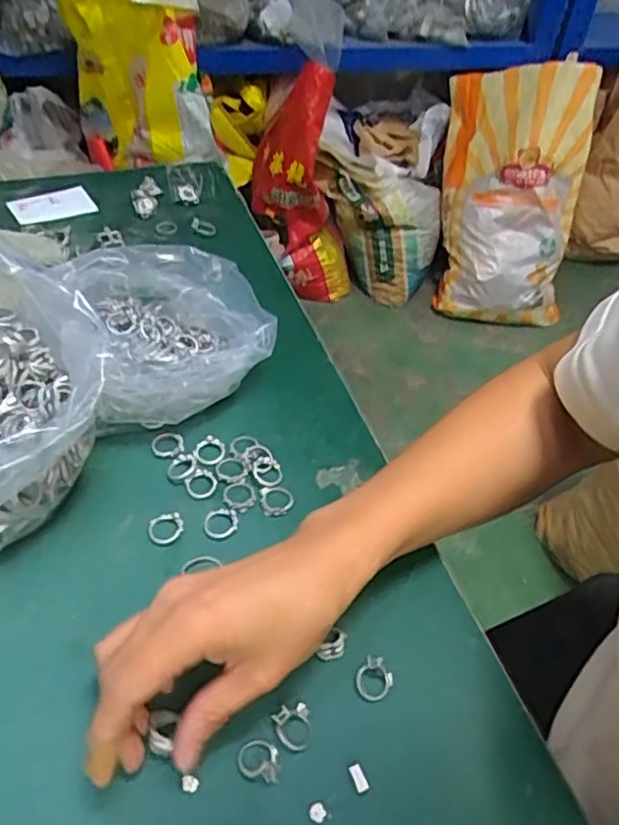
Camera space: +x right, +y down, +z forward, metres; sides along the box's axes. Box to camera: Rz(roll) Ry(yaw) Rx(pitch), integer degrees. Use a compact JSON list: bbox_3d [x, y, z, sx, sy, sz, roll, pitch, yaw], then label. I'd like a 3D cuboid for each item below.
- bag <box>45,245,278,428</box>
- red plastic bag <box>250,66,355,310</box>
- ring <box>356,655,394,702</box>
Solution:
[{"bbox_3d":[-0.095,-0.056,0.461,0.131,0.088,0.100,-22,51,-26],"label":"bag"},{"bbox_3d":[-0.007,-0.596,1.765,0.280,0.580,0.224,7,43,0],"label":"red plastic bag"},{"bbox_3d":[0.034,0.135,0.338,0.018,0.004,0.022,26,48,19],"label":"ring"}]

